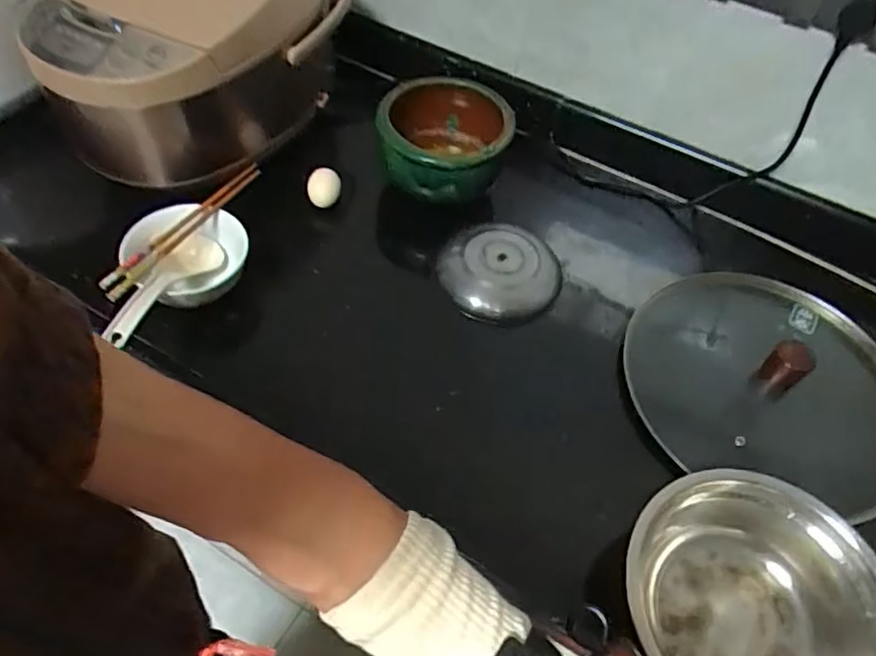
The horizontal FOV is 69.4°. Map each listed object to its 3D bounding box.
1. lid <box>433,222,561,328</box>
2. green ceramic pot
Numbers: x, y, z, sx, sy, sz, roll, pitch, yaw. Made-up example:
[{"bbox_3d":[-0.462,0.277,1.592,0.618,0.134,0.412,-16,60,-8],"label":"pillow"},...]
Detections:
[{"bbox_3d":[0.076,-0.068,0.741,0.131,0.036,0.133,2,54,-3],"label":"lid"},{"bbox_3d":[0.004,-0.231,0.792,0.156,0.098,0.146,2,54,-3],"label":"green ceramic pot"}]

